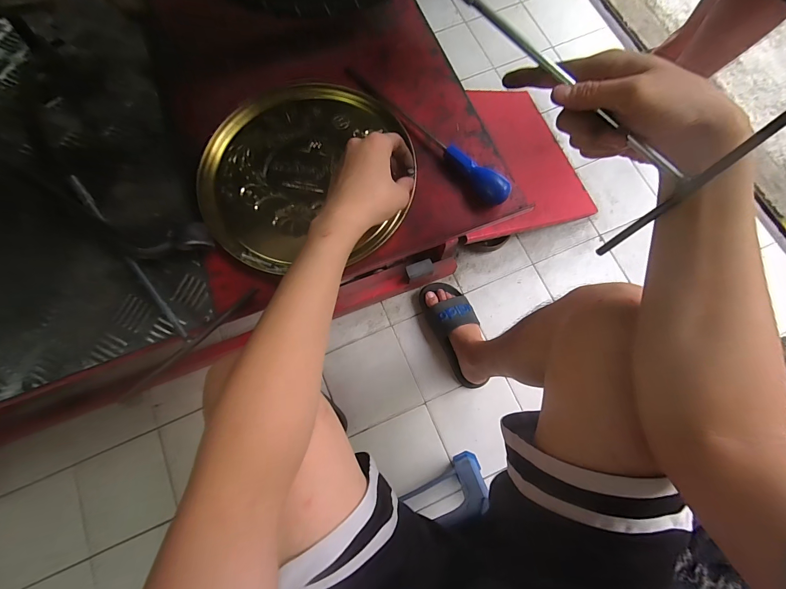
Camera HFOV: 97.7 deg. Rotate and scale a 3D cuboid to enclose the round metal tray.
[{"bbox_3d":[-0.111,-0.151,0.422,0.241,0.010,0.247,0,76,0],"label":"round metal tray"}]

